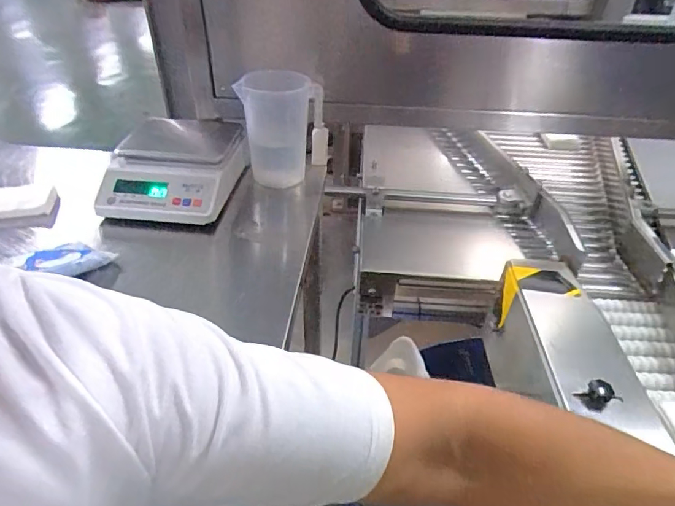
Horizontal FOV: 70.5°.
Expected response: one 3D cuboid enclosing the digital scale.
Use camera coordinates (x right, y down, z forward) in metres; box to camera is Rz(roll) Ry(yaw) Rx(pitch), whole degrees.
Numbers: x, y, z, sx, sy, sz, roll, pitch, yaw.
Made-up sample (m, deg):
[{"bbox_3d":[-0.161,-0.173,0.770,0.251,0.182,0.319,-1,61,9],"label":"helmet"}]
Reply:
[{"bbox_3d":[-0.265,-0.151,0.813,0.200,0.083,0.244,5,39,4],"label":"digital scale"}]

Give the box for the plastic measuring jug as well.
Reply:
[{"bbox_3d":[-0.091,-0.219,0.840,0.112,0.182,0.130,10,39,11],"label":"plastic measuring jug"}]

